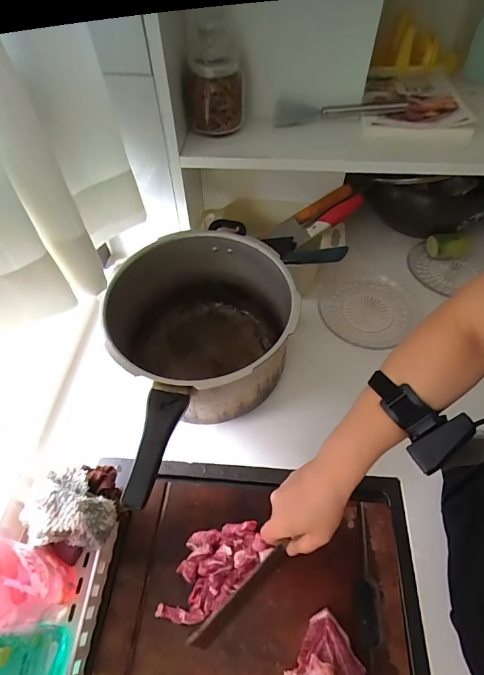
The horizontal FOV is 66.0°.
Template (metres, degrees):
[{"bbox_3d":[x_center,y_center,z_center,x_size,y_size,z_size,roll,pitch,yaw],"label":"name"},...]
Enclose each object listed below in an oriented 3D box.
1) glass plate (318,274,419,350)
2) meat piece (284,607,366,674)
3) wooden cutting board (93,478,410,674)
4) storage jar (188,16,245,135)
[{"bbox_3d":[0.247,-0.058,0.750,0.189,0.013,0.192,-1,54,1],"label":"glass plate"},{"bbox_3d":[0.096,0.376,0.419,0.069,0.038,0.097,29,60,21],"label":"meat piece"},{"bbox_3d":[0.017,0.330,0.475,0.363,0.018,0.261,4,54,5],"label":"wooden cutting board"},{"bbox_3d":[-0.039,-0.398,0.577,0.085,0.143,0.078,-1,54,1],"label":"storage jar"}]

